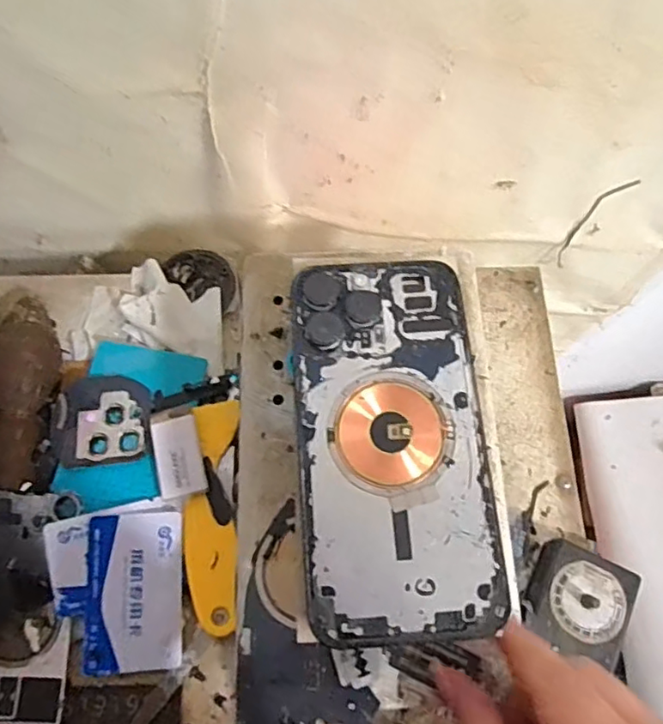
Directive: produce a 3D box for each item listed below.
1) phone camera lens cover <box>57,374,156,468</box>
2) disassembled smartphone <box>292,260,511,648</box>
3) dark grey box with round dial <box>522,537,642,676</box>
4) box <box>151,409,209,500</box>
[{"bbox_3d":[-0.142,0.036,0.371,0.059,0.006,0.057,-2,71,1],"label":"phone camera lens cover"},{"bbox_3d":[0.025,0.029,0.247,0.076,0.004,0.157,-2,70,-4],"label":"disassembled smartphone"},{"bbox_3d":[0.138,0.136,0.335,0.052,0.035,0.053,29,71,8],"label":"dark grey box with round dial"},{"bbox_3d":[-0.093,0.055,0.357,0.027,0.006,0.053,-12,70,-7],"label":"box"}]

